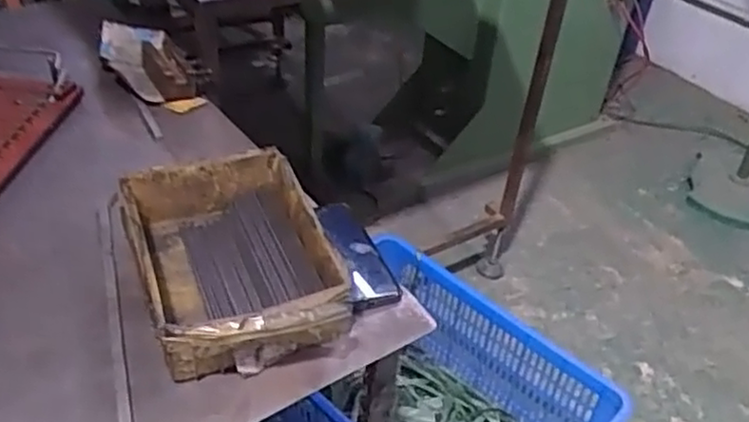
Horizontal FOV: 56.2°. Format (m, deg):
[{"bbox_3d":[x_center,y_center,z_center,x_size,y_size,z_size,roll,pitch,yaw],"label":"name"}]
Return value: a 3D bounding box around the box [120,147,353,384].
[{"bbox_3d":[-0.148,0.052,0.716,0.180,0.081,0.258,-9,39,-21],"label":"box"}]

